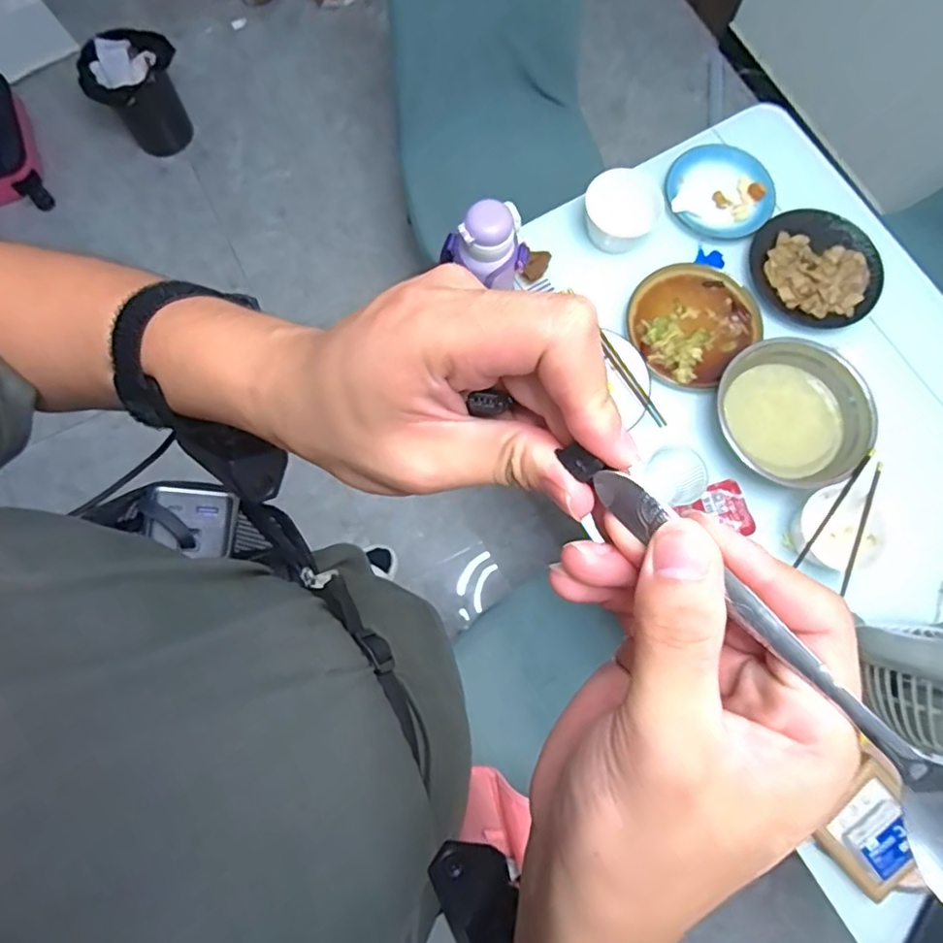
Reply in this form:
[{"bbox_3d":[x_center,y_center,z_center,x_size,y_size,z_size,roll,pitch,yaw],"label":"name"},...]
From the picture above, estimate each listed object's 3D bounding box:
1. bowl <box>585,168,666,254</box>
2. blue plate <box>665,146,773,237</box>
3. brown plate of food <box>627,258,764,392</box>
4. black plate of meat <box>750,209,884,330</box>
[{"bbox_3d":[0.231,-0.402,0.901,0.116,0.075,0.101,13,76,3],"label":"bowl"},{"bbox_3d":[0.405,-0.460,0.956,0.165,0.017,0.163,0,76,-1],"label":"blue plate"},{"bbox_3d":[0.340,-0.233,0.903,0.179,0.023,0.203,44,80,9],"label":"brown plate of food"},{"bbox_3d":[0.544,-0.320,0.925,0.190,0.028,0.190,0,76,-1],"label":"black plate of meat"}]

